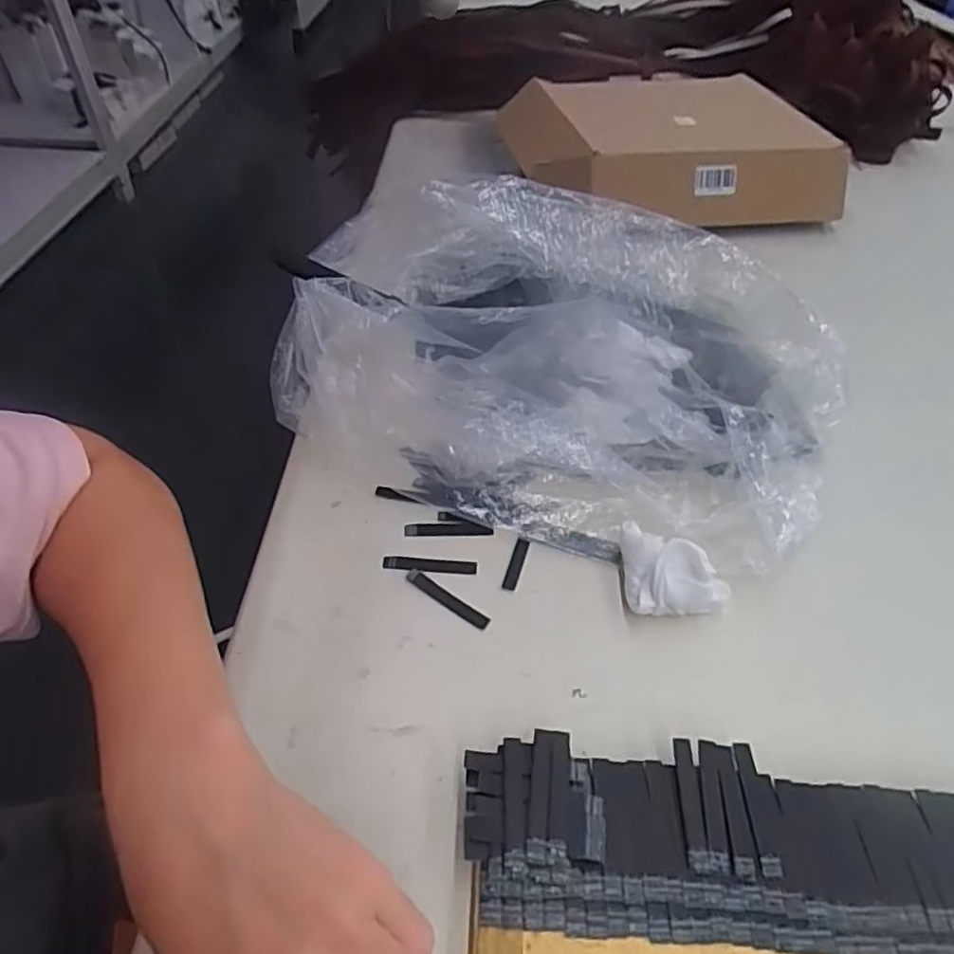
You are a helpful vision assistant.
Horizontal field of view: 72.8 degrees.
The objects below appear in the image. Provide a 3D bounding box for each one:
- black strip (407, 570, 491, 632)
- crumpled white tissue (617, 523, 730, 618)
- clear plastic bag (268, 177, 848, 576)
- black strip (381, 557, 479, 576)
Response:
[{"bbox_3d":[-0.018,0.075,0.403,0.061,0.004,0.010,29,52,23],"label":"black strip"},{"bbox_3d":[0.124,0.055,0.410,0.062,0.032,0.057,-3,47,-6],"label":"crumpled white tissue"},{"bbox_3d":[0.054,-0.112,0.510,0.419,0.107,0.323,12,47,9],"label":"clear plastic bag"},{"bbox_3d":[-0.030,0.058,0.419,0.060,0.006,0.010,3,47,0],"label":"black strip"}]

